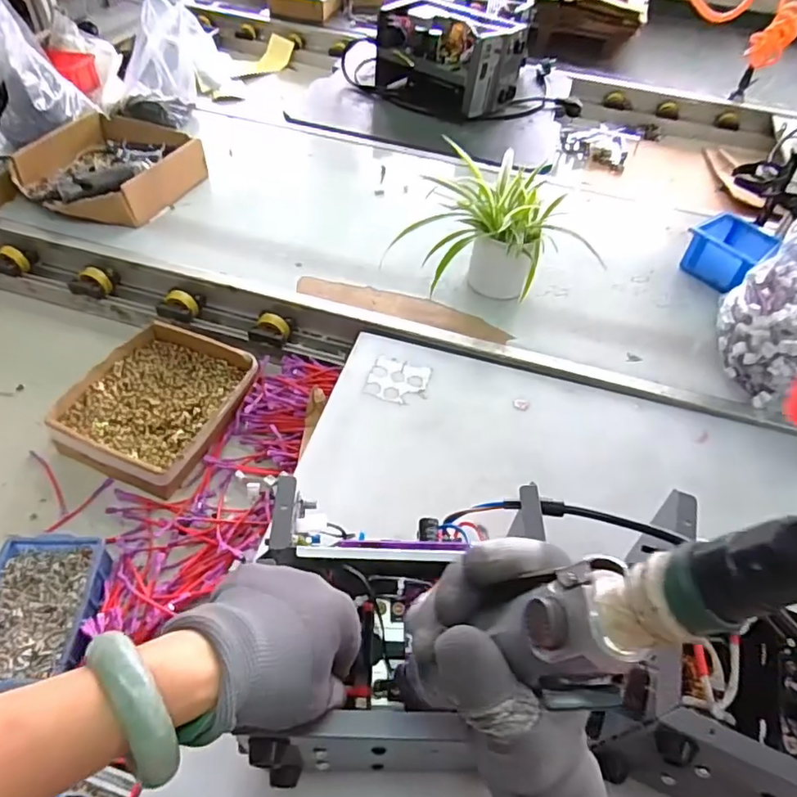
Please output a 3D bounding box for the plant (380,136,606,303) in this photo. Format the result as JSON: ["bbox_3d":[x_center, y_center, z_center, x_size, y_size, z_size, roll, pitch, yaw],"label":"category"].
[{"bbox_3d":[0.128,-0.244,0.792,0.219,0.180,0.182,-31,59,-28],"label":"plant"}]

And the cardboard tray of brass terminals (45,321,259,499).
[{"bbox_3d":[-0.319,0.002,0.730,0.204,0.041,0.227,21,51,12],"label":"cardboard tray of brass terminals"}]

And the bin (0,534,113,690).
[{"bbox_3d":[-0.353,0.214,0.544,0.106,0.050,0.151,0,50,-5],"label":"bin"}]

